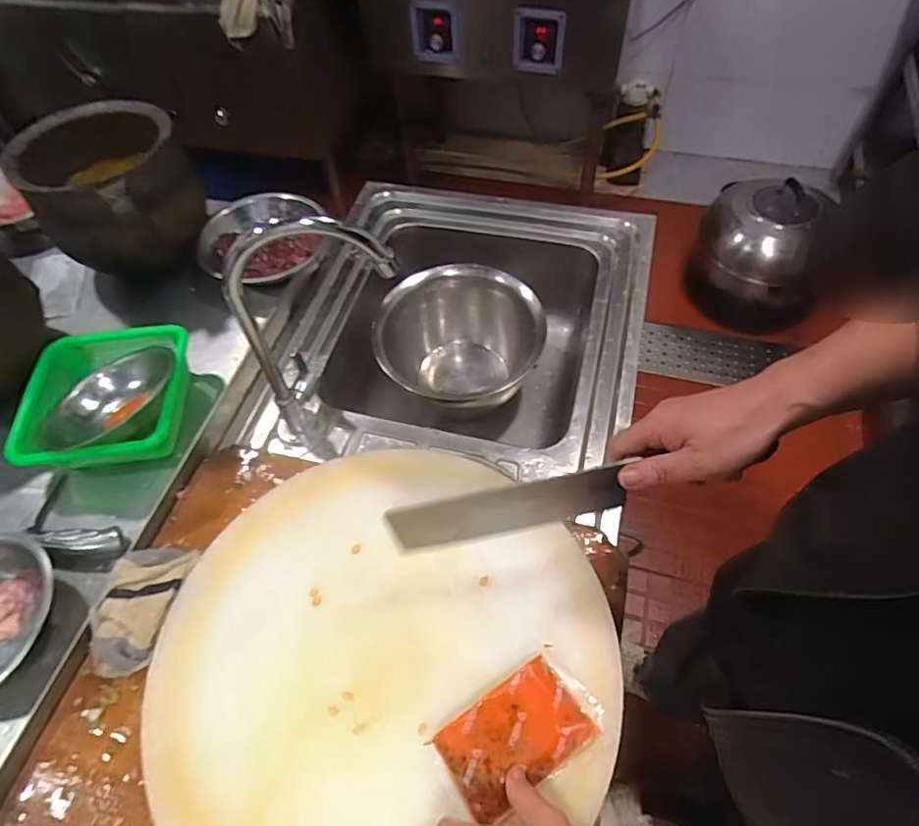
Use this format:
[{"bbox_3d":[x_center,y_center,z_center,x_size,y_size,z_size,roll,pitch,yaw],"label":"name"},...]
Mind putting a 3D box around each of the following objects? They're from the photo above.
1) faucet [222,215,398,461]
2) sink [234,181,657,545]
[{"bbox_3d":[-0.148,-0.078,0.603,0.171,0.325,0.077,-22,58,-10],"label":"faucet"},{"bbox_3d":[0.013,-0.097,0.860,0.478,0.237,0.511,12,59,11],"label":"sink"}]

